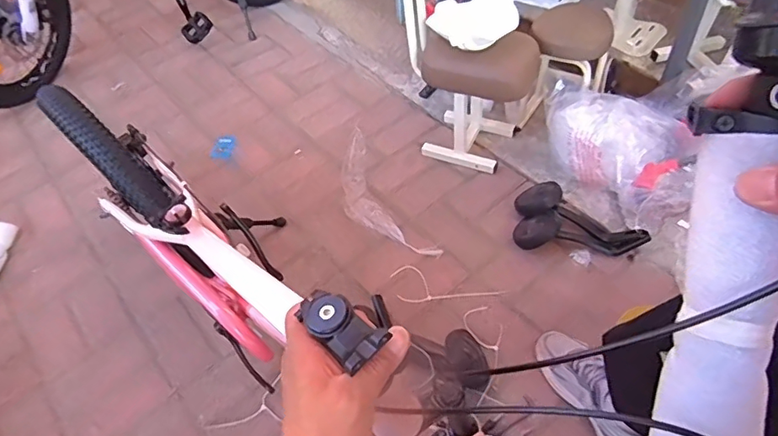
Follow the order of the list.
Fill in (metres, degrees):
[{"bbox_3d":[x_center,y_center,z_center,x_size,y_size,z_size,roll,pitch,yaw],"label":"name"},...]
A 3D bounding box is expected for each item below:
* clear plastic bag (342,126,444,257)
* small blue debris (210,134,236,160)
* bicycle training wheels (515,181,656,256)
[{"bbox_3d":[-0.043,-0.055,1.269,0.138,0.026,0.459,-23,53,-14],"label":"clear plastic bag"},{"bbox_3d":[-0.470,-0.203,1.460,0.058,0.011,0.096,5,52,8],"label":"small blue debris"},{"bbox_3d":[0.418,0.004,1.151,0.264,0.070,0.164,3,51,7],"label":"bicycle training wheels"}]

